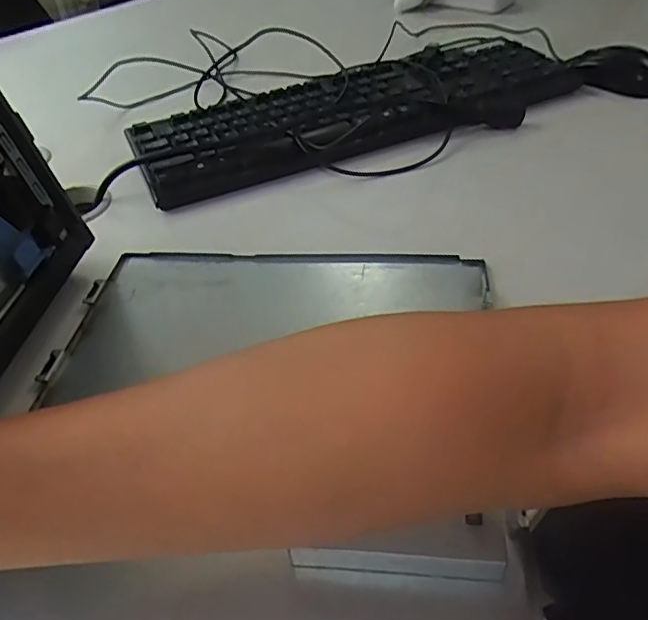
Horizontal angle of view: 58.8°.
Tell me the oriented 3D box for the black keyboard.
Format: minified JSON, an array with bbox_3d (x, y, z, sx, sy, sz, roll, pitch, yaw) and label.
[{"bbox_3d":[0.039,-0.203,0.581,0.448,0.032,0.168,-18,44,-13],"label":"black keyboard"}]

